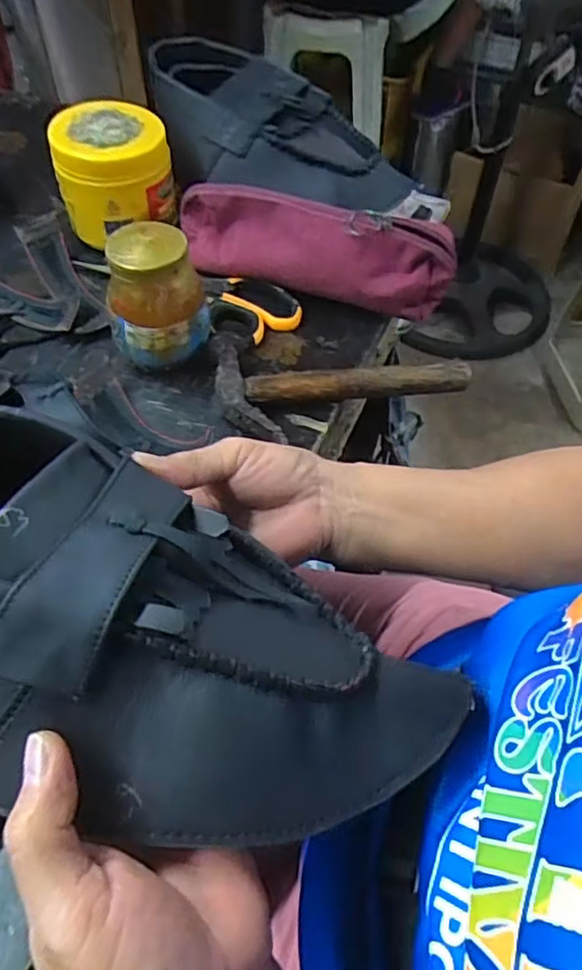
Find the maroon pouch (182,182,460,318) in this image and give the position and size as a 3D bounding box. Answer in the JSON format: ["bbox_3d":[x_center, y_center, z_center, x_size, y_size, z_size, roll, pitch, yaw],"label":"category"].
[{"bbox_3d":[0.012,-0.191,0.525,0.232,0.075,0.042,16,56,11],"label":"maroon pouch"}]

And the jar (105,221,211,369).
[{"bbox_3d":[-0.098,-0.133,0.465,0.069,0.092,0.062,-26,59,-17],"label":"jar"}]

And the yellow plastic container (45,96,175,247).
[{"bbox_3d":[-0.156,-0.276,0.568,0.098,0.083,0.095,-10,55,-7],"label":"yellow plastic container"}]

